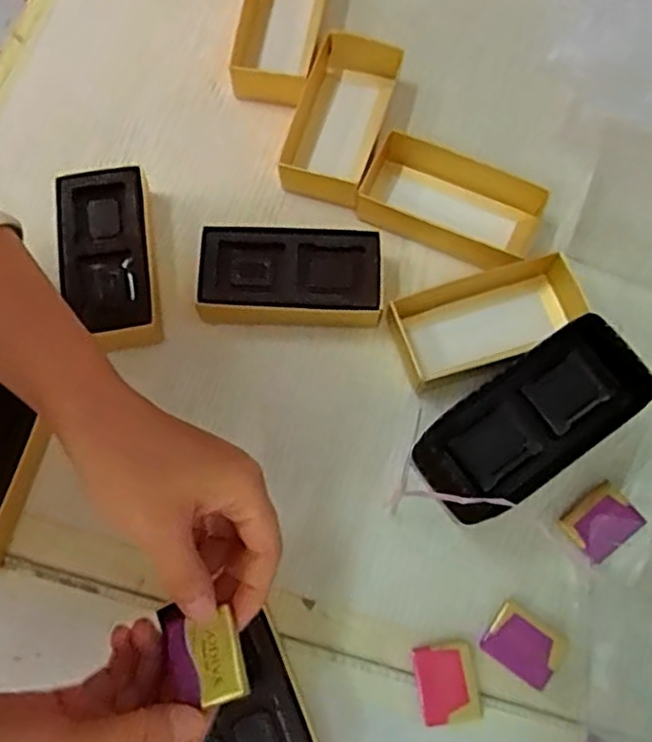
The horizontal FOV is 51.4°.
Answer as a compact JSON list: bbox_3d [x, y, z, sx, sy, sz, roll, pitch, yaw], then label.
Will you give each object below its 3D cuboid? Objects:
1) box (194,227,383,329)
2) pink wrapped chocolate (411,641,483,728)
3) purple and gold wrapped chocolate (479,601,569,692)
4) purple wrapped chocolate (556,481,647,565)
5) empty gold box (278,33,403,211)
[{"bbox_3d":[-0.023,-0.059,0.432,0.111,0.036,0.053,3,72,0],"label":"box"},{"bbox_3d":[0.067,0.172,0.372,0.032,0.009,0.040,-8,73,-3],"label":"pink wrapped chocolate"},{"bbox_3d":[0.111,0.152,0.377,0.040,0.009,0.032,35,75,10],"label":"purple and gold wrapped chocolate"},{"bbox_3d":[0.158,0.087,0.390,0.038,0.014,0.032,-38,77,-12],"label":"purple wrapped chocolate"},{"bbox_3d":[0.007,-0.173,0.471,0.060,0.030,0.119,16,73,5],"label":"empty gold box"}]

